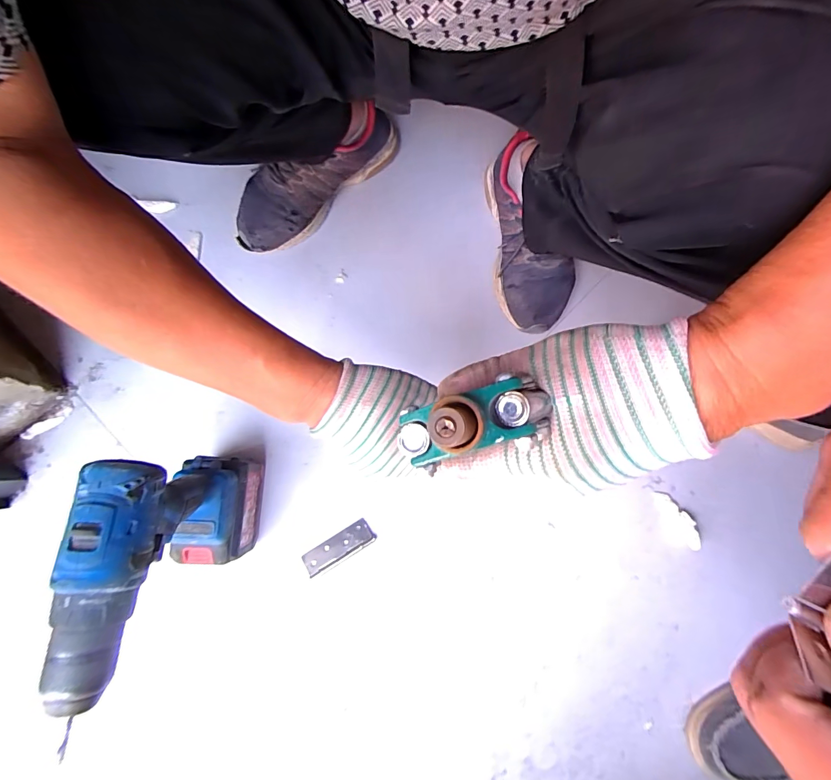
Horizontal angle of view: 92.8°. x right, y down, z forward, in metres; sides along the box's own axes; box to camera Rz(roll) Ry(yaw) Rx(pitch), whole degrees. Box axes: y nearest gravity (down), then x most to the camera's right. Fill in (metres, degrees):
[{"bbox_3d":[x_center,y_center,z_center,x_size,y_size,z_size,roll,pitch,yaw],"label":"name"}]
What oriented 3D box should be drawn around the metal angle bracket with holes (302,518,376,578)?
[{"bbox_3d":[-0.098,0.202,0.505,0.090,0.008,0.032,-31,74,-8],"label":"metal angle bracket with holes"}]

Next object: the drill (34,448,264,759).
[{"bbox_3d":[-0.224,0.148,0.375,0.065,0.253,0.182,7,73,4],"label":"drill"}]

